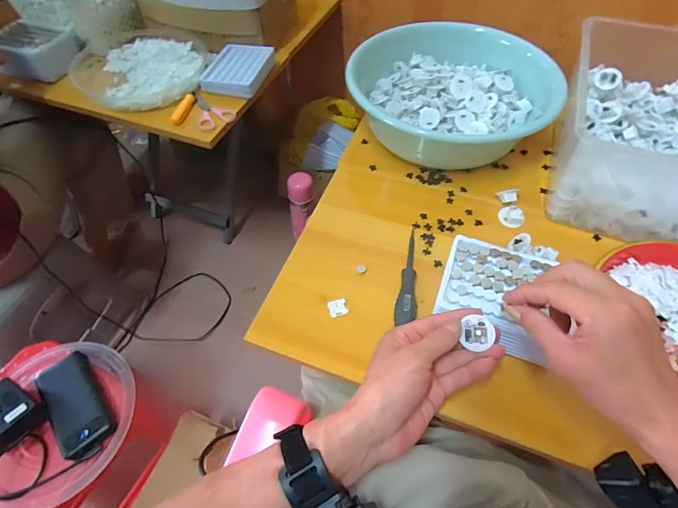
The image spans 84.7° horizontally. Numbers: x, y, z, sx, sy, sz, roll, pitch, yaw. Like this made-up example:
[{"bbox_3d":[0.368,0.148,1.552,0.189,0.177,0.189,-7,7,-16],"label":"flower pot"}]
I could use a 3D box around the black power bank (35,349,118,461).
[{"bbox_3d":[-0.405,0.224,0.567,0.073,0.029,0.159,-34,62,-20],"label":"black power bank"}]

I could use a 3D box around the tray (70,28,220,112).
[{"bbox_3d":[-0.362,-0.352,0.699,0.230,0.036,0.230,0,56,1],"label":"tray"}]

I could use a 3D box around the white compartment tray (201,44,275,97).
[{"bbox_3d":[-0.185,-0.343,0.693,0.103,0.033,0.124,13,57,9],"label":"white compartment tray"}]

